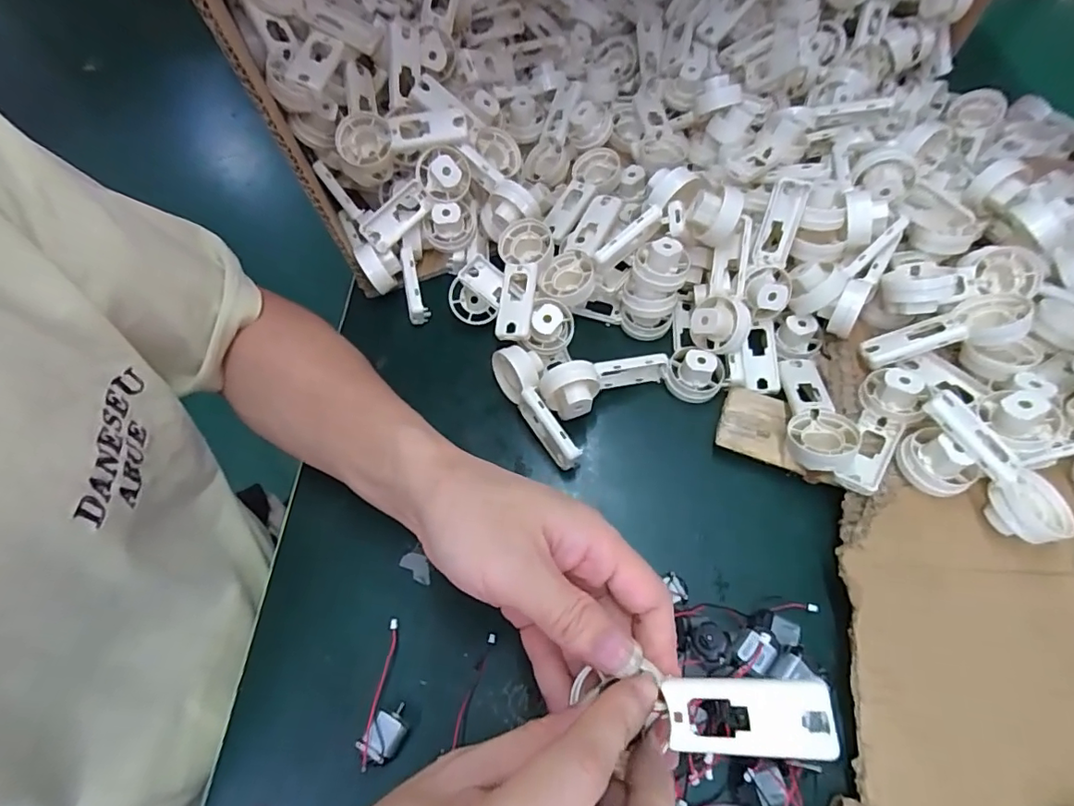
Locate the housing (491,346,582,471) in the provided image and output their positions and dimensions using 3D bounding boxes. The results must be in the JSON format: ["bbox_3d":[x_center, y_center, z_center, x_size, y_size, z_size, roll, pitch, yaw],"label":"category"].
[{"bbox_3d":[0.001,0.002,0.359,0.028,0.030,0.091,-24,63,-12],"label":"housing"}]

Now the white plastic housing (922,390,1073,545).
[{"bbox_3d":[0.256,0.038,0.303,0.037,0.036,0.092,-33,65,-16],"label":"white plastic housing"}]

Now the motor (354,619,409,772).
[{"bbox_3d":[-0.076,0.156,0.286,0.022,0.020,0.067,9,62,6],"label":"motor"}]

